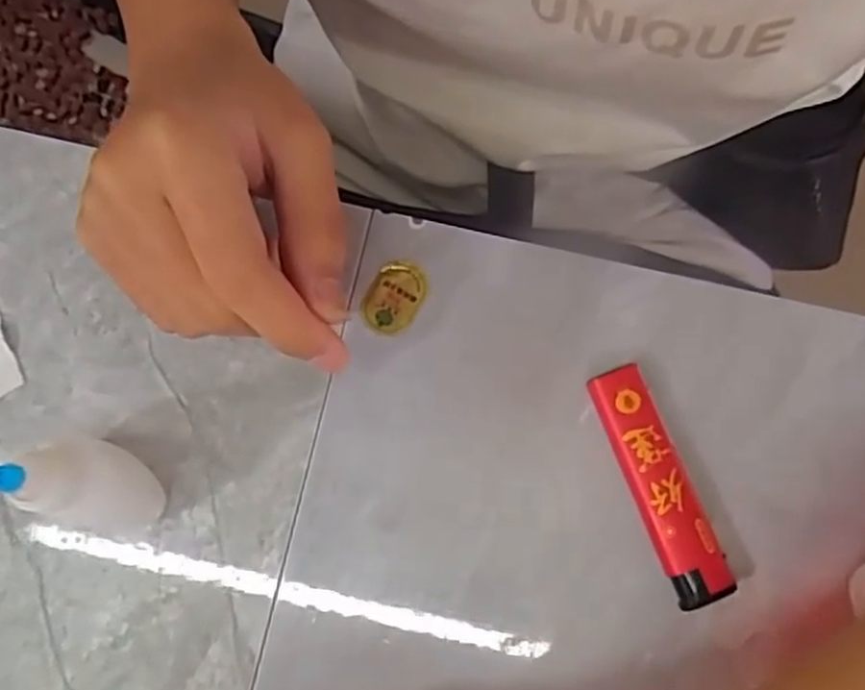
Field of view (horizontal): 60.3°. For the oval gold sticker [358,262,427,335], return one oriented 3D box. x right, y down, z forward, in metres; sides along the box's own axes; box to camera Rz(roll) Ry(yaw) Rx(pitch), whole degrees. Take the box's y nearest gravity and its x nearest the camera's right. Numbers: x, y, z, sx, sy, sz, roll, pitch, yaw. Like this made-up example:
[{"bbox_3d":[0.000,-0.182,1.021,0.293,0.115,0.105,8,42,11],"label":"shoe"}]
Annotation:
[{"bbox_3d":[-0.014,-0.017,0.257,0.019,0.004,0.027,24,78,4],"label":"oval gold sticker"}]

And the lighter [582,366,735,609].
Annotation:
[{"bbox_3d":[0.073,0.045,0.243,0.018,0.011,0.078,-21,79,-6],"label":"lighter"}]

